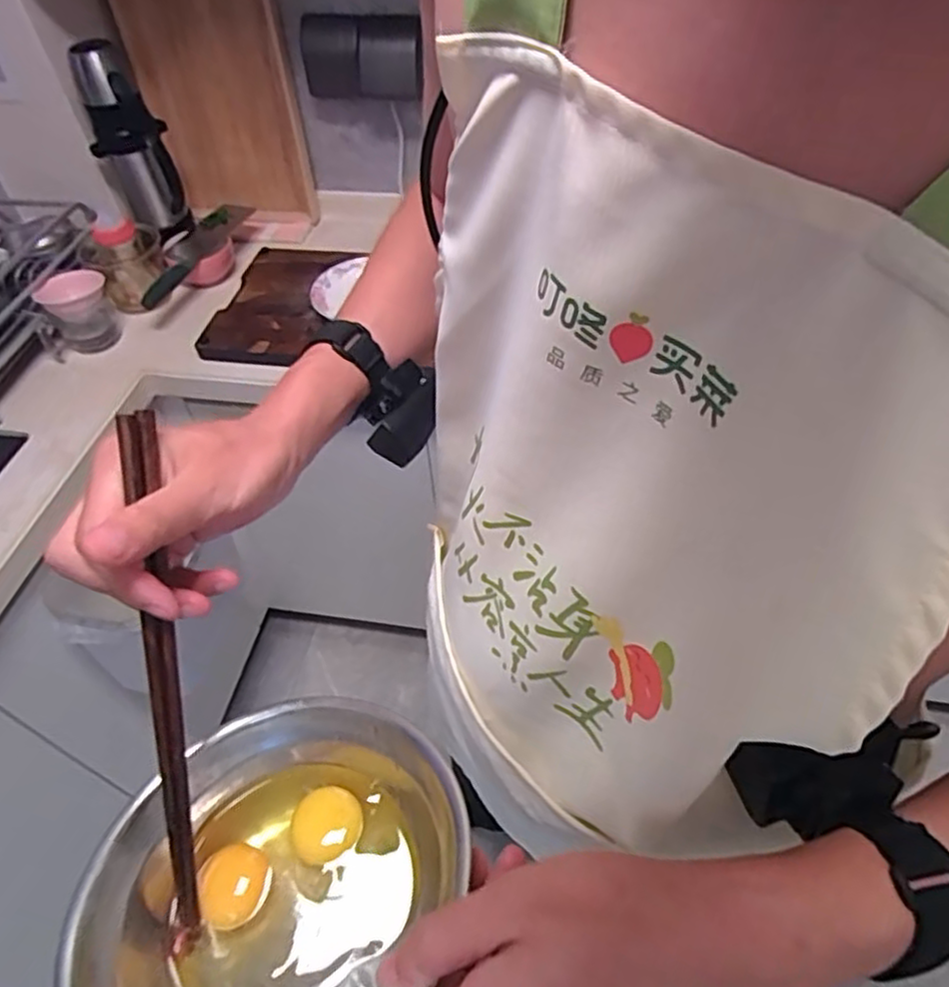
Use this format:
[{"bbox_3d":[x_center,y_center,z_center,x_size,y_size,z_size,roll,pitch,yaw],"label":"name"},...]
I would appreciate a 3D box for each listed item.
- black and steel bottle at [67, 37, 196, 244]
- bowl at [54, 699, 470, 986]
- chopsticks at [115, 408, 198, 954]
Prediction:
[{"bbox_3d":[-0.539,-0.533,1.055,0.126,0.271,0.123,-32,55,-22],"label":"black and steel bottle"},{"bbox_3d":[-0.097,0.177,0.304,0.137,0.079,0.161,-4,50,-1],"label":"bowl"},{"bbox_3d":[-0.146,0.087,0.314,0.016,0.017,0.246,-4,93,-1],"label":"chopsticks"}]

